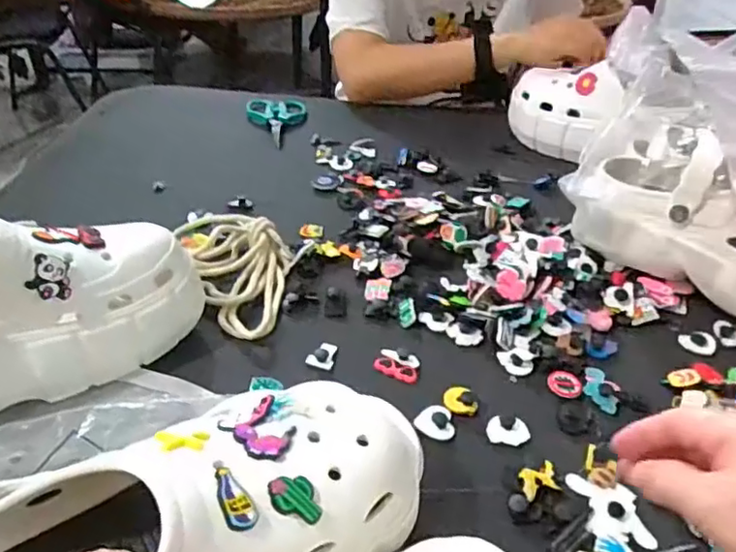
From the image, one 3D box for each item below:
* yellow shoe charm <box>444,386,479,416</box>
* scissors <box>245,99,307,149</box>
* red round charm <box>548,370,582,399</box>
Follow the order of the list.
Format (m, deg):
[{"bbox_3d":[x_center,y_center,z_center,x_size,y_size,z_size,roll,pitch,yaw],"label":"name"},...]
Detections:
[{"bbox_3d":[0.067,0.091,0.452,0.024,0.007,0.021,1,36,-1],"label":"yellow shoe charm"},{"bbox_3d":[-0.123,-0.212,0.848,0.081,0.009,0.150,-4,36,-8],"label":"scissors"},{"bbox_3d":[0.149,0.081,0.468,0.024,0.006,0.023,1,36,-1],"label":"red round charm"}]

